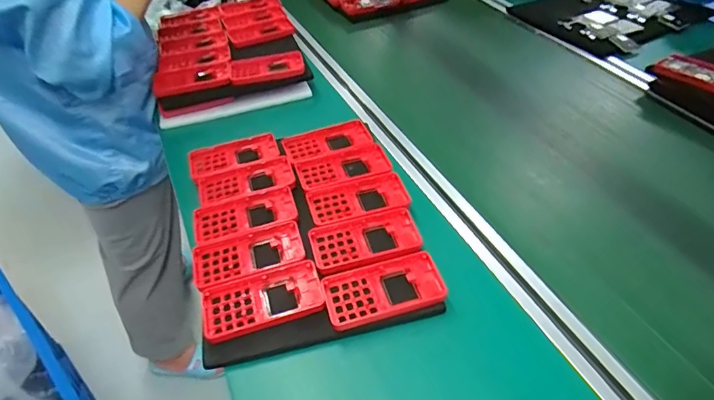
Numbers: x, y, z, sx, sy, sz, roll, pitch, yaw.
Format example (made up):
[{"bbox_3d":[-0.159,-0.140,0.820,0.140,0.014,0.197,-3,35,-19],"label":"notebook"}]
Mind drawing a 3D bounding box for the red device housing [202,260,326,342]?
[{"bbox_3d":[-0.098,0.102,0.495,0.122,0.010,0.066,-12,44,-9],"label":"red device housing"}]

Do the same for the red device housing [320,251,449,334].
[{"bbox_3d":[0.029,0.090,0.496,0.123,0.010,0.066,-11,44,-8],"label":"red device housing"}]

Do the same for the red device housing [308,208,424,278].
[{"bbox_3d":[0.011,0.046,0.547,0.123,0.010,0.070,-11,44,-8],"label":"red device housing"}]

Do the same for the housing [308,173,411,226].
[{"bbox_3d":[0.004,-0.002,0.594,0.126,0.012,0.066,-11,43,-7],"label":"housing"}]

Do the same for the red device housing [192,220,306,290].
[{"bbox_3d":[-0.121,0.063,0.537,0.121,0.010,0.062,-15,44,-12],"label":"red device housing"}]

